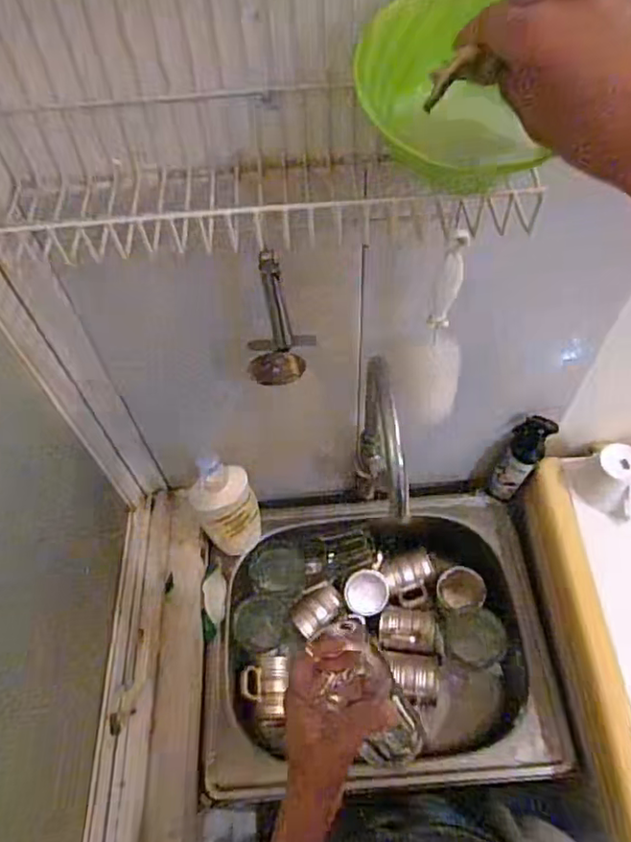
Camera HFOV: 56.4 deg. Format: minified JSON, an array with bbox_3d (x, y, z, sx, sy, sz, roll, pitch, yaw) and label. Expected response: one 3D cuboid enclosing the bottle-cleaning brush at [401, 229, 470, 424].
[{"bbox_3d":[0.123,-0.083,0.600,0.062,0.264,0.039,7,57,8],"label":"bottle-cleaning brush"}]

